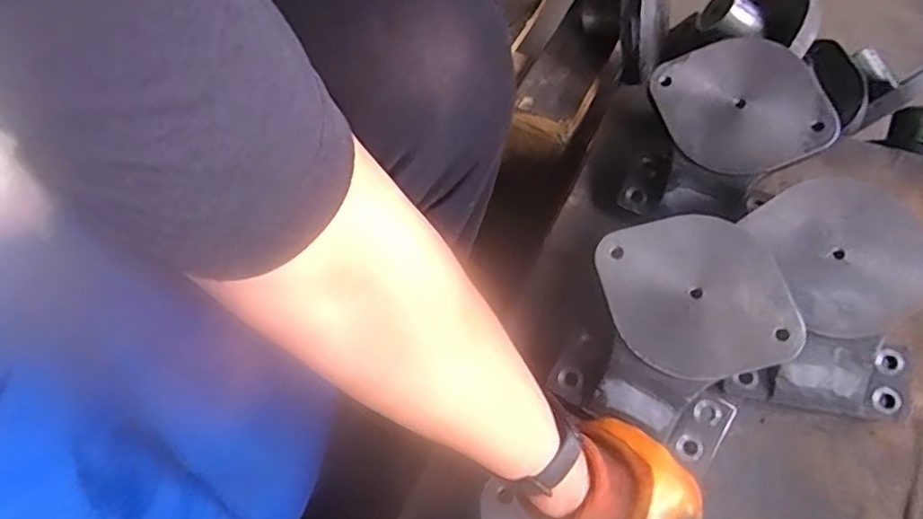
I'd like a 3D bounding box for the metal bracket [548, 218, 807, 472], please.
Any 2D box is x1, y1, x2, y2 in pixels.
[{"bbox_3d":[0.182,0.064,0.516,0.168,0.099,0.173,18,62,10],"label":"metal bracket"}]

